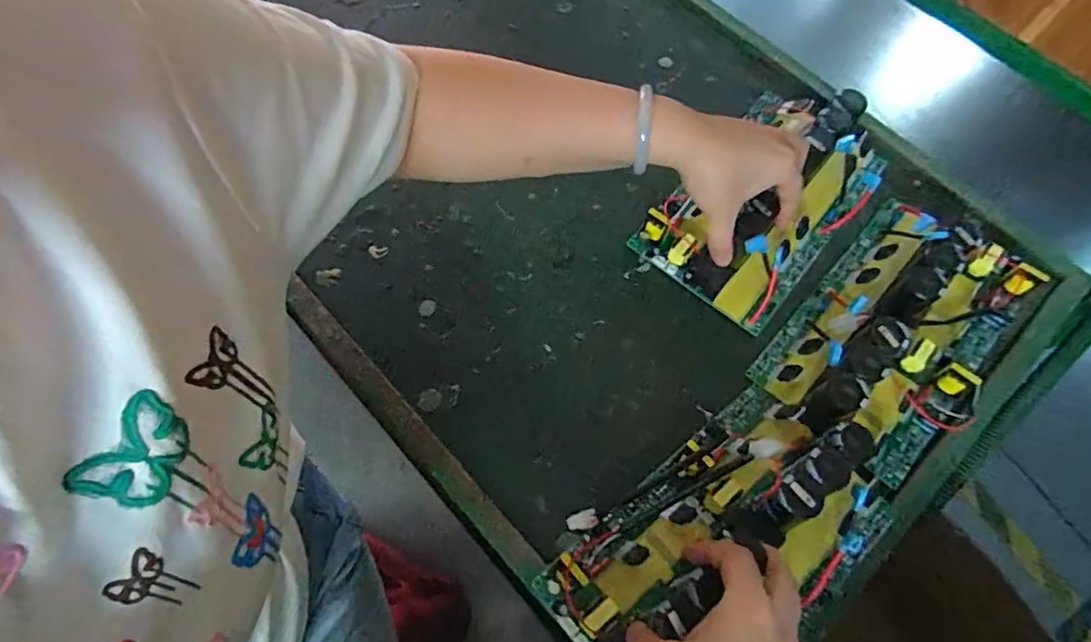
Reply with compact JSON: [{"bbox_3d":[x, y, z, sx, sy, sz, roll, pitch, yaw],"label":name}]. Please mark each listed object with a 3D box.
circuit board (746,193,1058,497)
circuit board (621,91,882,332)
[{"bbox_3d":[0.288,0.005,0.469,0.142,0.051,0.234,40,72,14],"label":"circuit board"},{"bbox_3d":[0.203,-0.119,0.525,0.137,0.056,0.234,39,72,14],"label":"circuit board"}]

